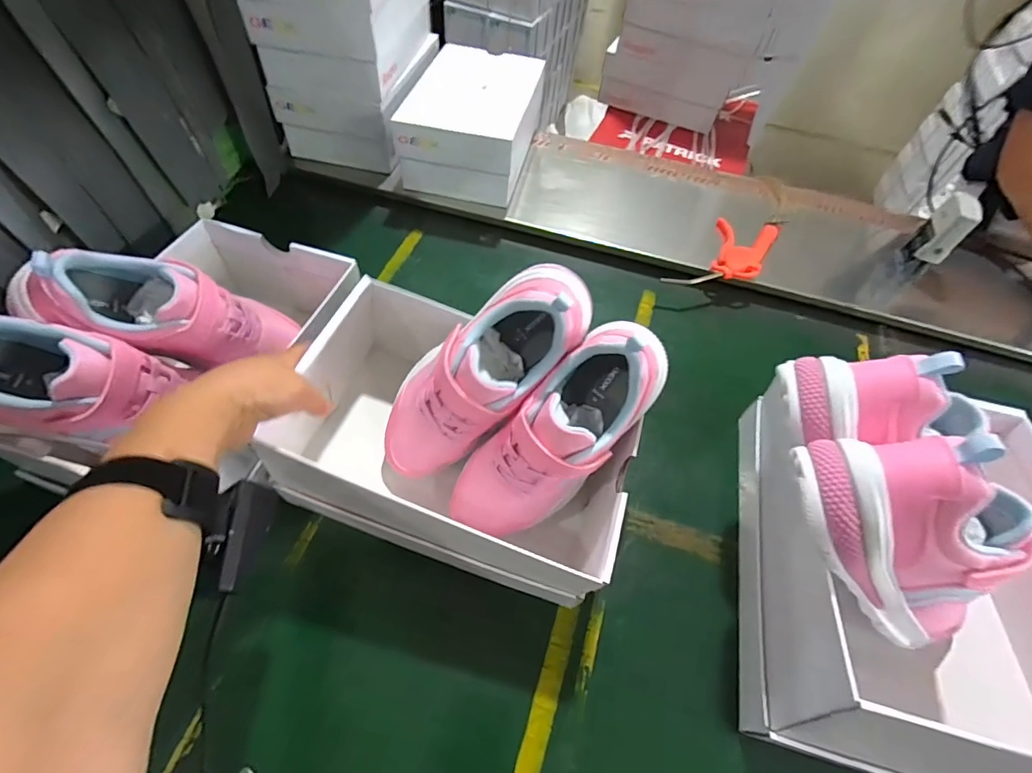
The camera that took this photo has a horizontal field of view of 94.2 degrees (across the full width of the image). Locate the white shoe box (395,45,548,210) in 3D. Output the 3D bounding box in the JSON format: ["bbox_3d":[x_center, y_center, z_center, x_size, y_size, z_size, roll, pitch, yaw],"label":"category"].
[{"bbox_3d":[-0.063,-0.417,0.748,0.174,0.093,0.283,12,56,3],"label":"white shoe box"}]

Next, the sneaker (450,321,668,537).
[{"bbox_3d":[0.029,0.045,0.396,0.228,0.093,0.080,-50,65,16],"label":"sneaker"}]

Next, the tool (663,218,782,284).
[{"bbox_3d":[0.299,-0.184,0.677,0.093,0.015,0.205,33,59,17],"label":"tool"}]

